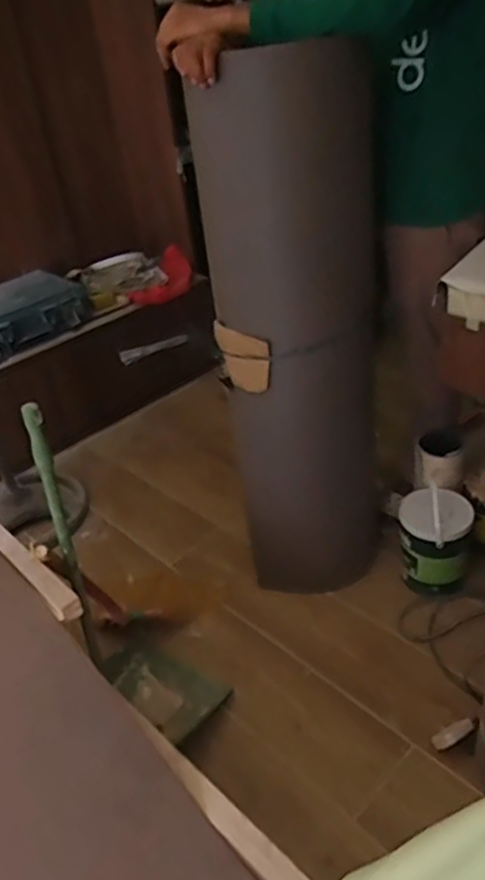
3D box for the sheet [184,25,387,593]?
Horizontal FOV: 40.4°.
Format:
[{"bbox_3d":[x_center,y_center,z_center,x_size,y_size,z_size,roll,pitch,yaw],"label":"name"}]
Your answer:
[{"bbox_3d":[0.137,-0.188,1.450,0.351,1.114,0.303,2,35,13],"label":"sheet"}]

